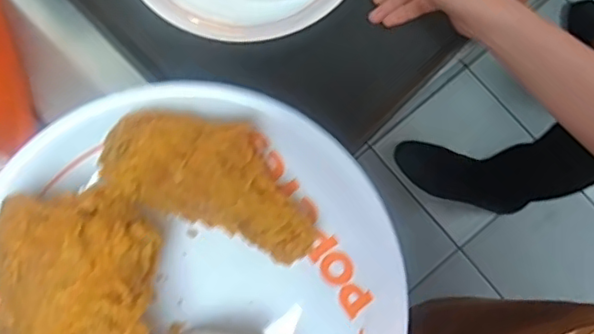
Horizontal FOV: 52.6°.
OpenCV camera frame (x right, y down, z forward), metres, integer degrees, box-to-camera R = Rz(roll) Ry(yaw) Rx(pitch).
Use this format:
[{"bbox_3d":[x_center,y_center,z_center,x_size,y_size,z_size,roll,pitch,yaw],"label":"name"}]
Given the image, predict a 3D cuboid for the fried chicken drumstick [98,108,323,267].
[{"bbox_3d":[-0.039,0.006,0.303,0.110,0.040,0.053,29,80,-11],"label":"fried chicken drumstick"}]

